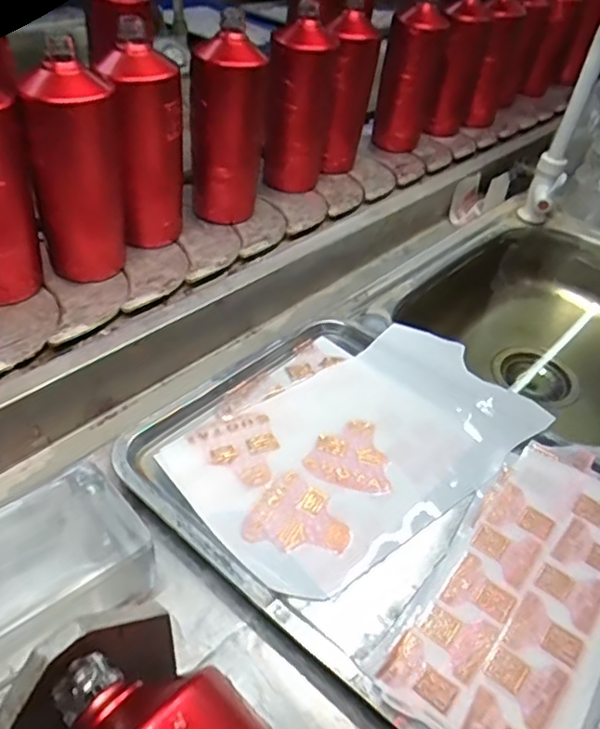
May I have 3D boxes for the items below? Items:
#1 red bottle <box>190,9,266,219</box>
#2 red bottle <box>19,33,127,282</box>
[{"bbox_3d":[-0.082,-0.268,0.697,0.069,0.194,0.062,24,43,12],"label":"red bottle"},{"bbox_3d":[-0.208,-0.181,0.579,0.072,0.199,0.064,10,42,-3],"label":"red bottle"}]

